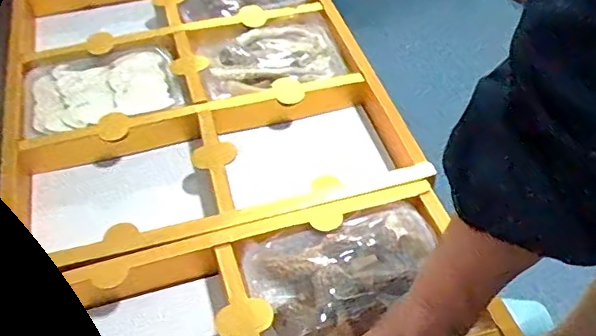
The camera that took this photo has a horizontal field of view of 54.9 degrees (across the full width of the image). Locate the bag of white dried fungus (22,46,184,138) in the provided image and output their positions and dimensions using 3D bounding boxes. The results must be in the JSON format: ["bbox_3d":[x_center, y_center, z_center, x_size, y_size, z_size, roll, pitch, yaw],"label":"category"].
[{"bbox_3d":[-0.217,-0.081,0.640,0.163,0.035,0.116,-15,50,-12],"label":"bag of white dried fungus"}]

